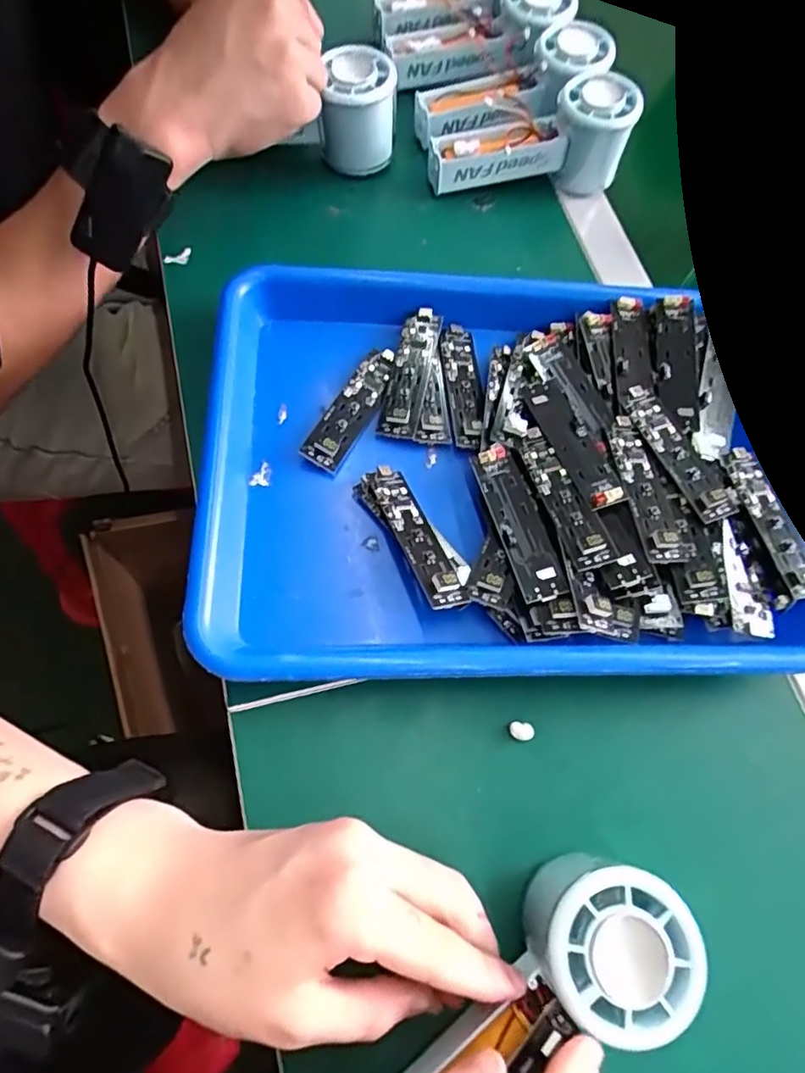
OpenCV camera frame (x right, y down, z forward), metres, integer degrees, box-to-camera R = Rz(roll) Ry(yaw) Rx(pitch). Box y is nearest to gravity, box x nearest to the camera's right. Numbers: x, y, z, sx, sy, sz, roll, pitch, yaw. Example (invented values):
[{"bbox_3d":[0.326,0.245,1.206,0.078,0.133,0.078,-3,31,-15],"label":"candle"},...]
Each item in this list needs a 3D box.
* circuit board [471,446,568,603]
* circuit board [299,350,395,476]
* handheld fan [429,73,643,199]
[{"bbox_3d":[0.063,-0.009,0.336,0.025,0.007,0.094,-13,62,-5],"label":"circuit board"},{"bbox_3d":[-0.029,-0.079,0.368,0.023,0.012,0.089,28,64,5],"label":"circuit board"},{"bbox_3d":[0.093,-0.293,0.463,0.150,0.059,0.051,-8,67,-12],"label":"handheld fan"}]

